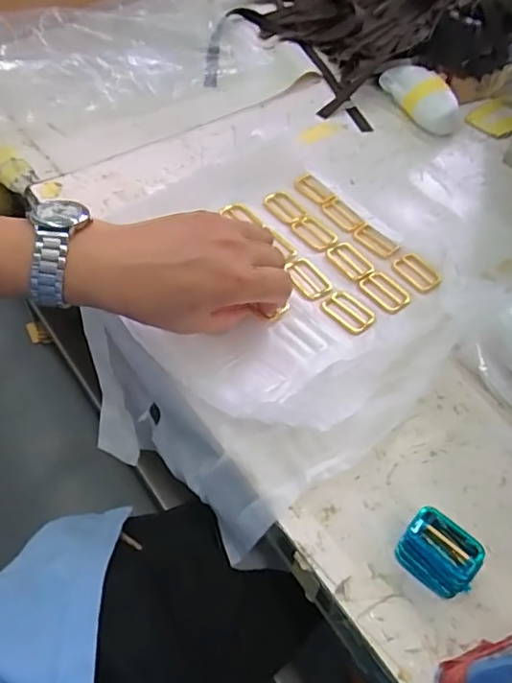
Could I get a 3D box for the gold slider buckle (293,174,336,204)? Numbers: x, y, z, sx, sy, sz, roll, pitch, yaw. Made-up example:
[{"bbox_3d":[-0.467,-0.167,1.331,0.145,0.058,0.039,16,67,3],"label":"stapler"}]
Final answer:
[{"bbox_3d":[0.061,-0.156,0.562,0.022,0.008,0.044,-39,63,-2],"label":"gold slider buckle"}]

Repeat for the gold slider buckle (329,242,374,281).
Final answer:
[{"bbox_3d":[0.090,-0.076,0.511,0.027,0.004,0.048,-24,58,-20],"label":"gold slider buckle"}]

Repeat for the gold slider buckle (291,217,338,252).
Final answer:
[{"bbox_3d":[0.058,-0.106,0.529,0.028,0.004,0.045,-34,62,-25],"label":"gold slider buckle"}]

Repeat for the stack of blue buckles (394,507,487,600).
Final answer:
[{"bbox_3d":[0.114,0.133,0.340,0.045,0.032,0.035,38,60,22],"label":"stack of blue buckles"}]

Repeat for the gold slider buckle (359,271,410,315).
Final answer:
[{"bbox_3d":[0.118,-0.045,0.490,0.033,0.004,0.047,-30,60,-23],"label":"gold slider buckle"}]

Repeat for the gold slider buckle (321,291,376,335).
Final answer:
[{"bbox_3d":[0.083,-0.026,0.474,0.031,0.004,0.047,-36,63,-26],"label":"gold slider buckle"}]

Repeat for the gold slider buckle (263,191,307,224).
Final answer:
[{"bbox_3d":[0.031,-0.135,0.544,0.033,0.005,0.046,-33,62,-24],"label":"gold slider buckle"}]

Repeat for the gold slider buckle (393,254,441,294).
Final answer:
[{"bbox_3d":[0.150,-0.063,0.506,0.025,0.006,0.047,-33,58,-2],"label":"gold slider buckle"}]

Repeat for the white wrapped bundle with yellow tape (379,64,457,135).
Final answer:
[{"bbox_3d":[0.204,-0.303,0.668,0.048,0.039,0.118,-22,58,-18],"label":"white wrapped bundle with yellow tape"}]

